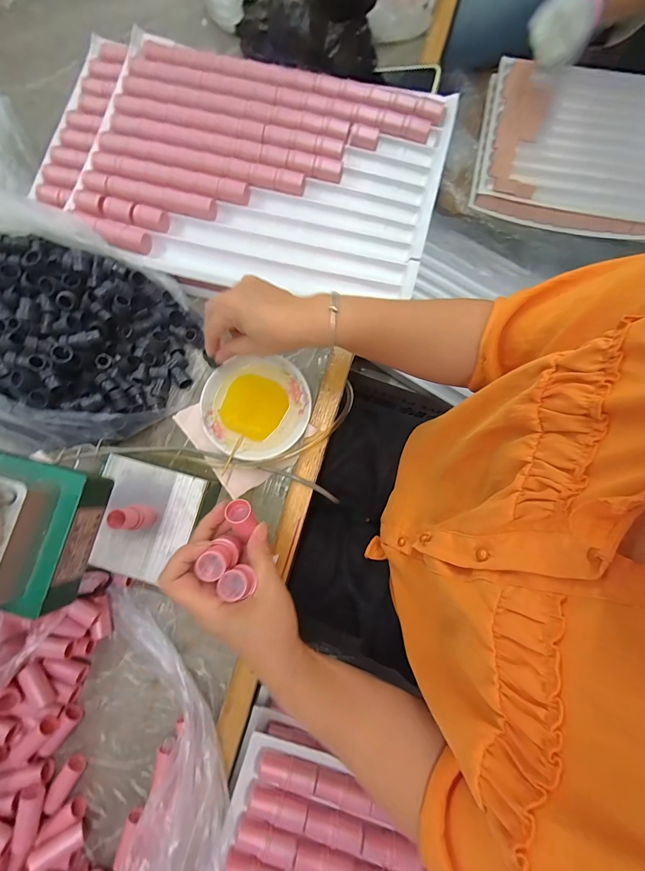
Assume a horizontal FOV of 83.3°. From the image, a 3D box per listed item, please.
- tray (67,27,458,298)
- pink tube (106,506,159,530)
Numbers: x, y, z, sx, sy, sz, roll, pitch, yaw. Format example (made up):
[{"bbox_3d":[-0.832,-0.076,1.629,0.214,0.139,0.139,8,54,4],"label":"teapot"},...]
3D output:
[{"bbox_3d":[-0.075,-0.335,0.463,0.435,0.031,0.309,12,81,3],"label":"tray"},{"bbox_3d":[-0.197,0.086,0.383,0.023,0.064,0.023,4,81,2],"label":"pink tube"}]

